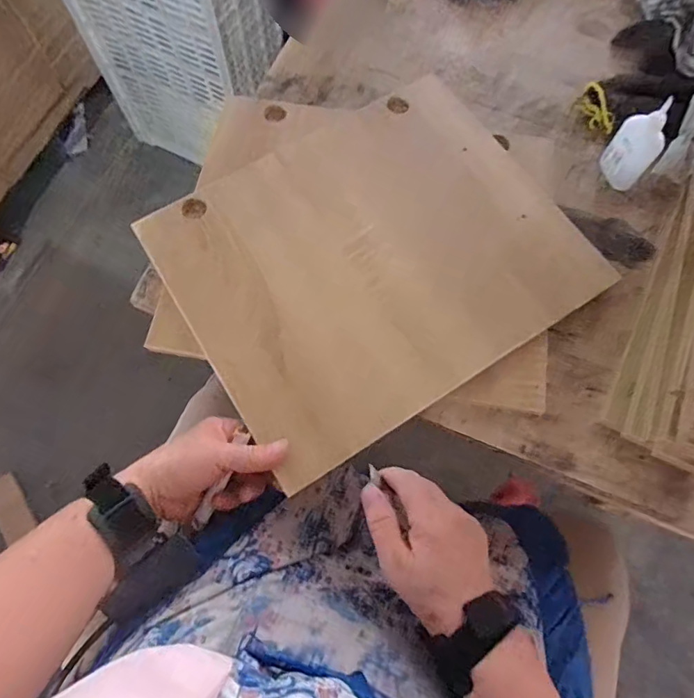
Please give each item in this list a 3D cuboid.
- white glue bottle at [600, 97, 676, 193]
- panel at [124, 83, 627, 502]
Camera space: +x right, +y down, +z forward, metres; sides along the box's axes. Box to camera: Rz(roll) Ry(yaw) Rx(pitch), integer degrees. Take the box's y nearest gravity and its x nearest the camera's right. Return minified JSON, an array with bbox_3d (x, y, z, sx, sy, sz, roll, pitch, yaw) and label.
[{"bbox_3d":[0.285,-0.201,0.472,0.046,0.088,0.020,43,75,12],"label":"white glue bottle"},{"bbox_3d":[0.025,-0.094,0.472,0.368,0.012,0.305,-31,74,-10],"label":"panel"}]

